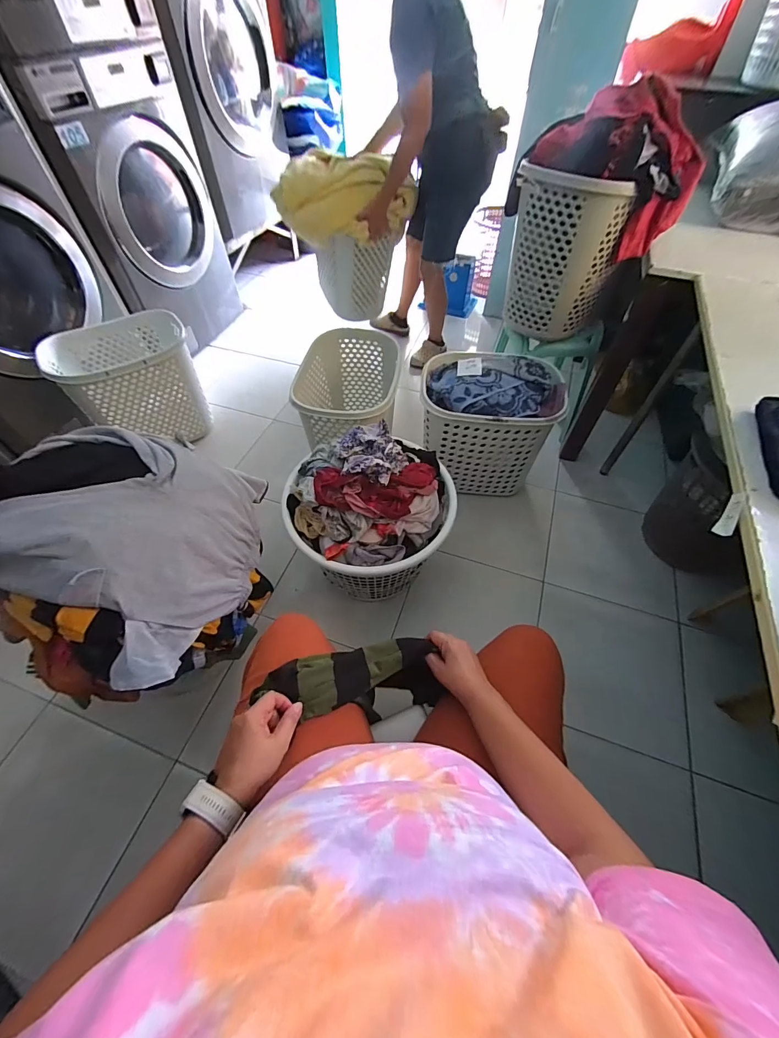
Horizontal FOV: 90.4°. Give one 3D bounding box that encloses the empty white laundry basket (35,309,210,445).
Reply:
[{"bbox_3d":[-0.930,-0.499,1.455,0.445,0.373,0.357,-35,62,-23],"label":"empty white laundry basket"}]

